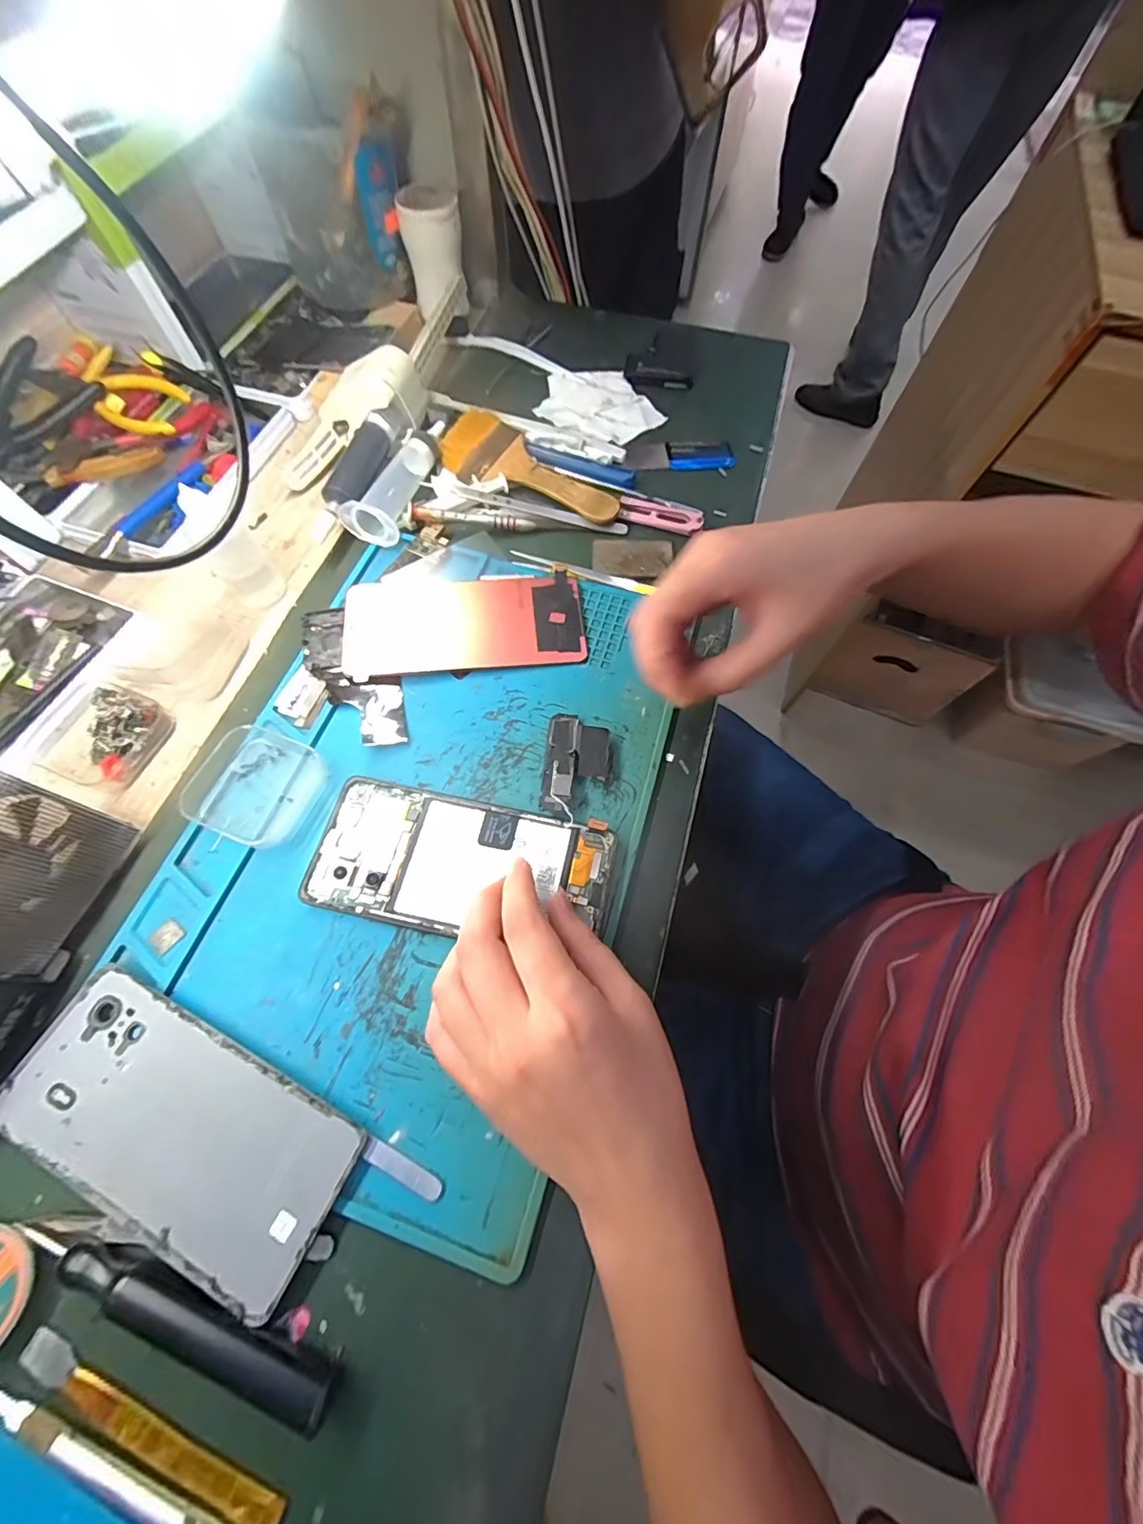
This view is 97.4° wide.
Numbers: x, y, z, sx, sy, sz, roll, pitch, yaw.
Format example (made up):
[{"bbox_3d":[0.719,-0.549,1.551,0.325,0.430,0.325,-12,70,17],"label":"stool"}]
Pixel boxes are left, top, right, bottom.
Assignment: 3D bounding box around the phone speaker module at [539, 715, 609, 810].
[{"bbox_3d":[0.003,0.000,0.304,0.037,0.009,0.064,7,67,0],"label":"phone speaker module"}]

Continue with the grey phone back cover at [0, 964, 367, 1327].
[{"bbox_3d":[-0.178,0.163,0.227,0.158,0.009,0.072,25,68,8],"label":"grey phone back cover"}]

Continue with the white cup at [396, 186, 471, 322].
[{"bbox_3d":[-0.127,-0.477,0.470,0.054,0.076,0.053,-11,68,-7],"label":"white cup"}]

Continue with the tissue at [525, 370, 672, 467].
[{"bbox_3d":[0.016,-0.307,0.442,0.107,0.012,0.118,35,70,11],"label":"tissue"}]

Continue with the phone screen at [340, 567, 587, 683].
[{"bbox_3d":[-0.073,-0.096,0.344,0.157,0.005,0.078,-7,68,-6],"label":"phone screen"}]

